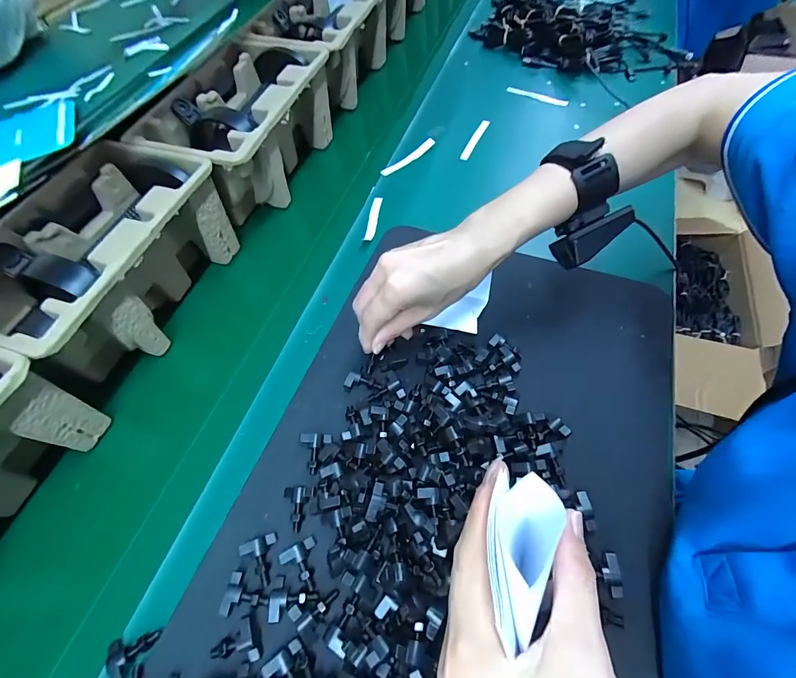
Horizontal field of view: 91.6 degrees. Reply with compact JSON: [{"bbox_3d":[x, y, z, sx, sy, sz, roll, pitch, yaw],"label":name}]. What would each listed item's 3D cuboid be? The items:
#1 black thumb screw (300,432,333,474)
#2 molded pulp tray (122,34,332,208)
[{"bbox_3d":[-0.067,0.091,0.311,0.024,0.007,0.030,-4,60,1],"label":"black thumb screw"},{"bbox_3d":[-0.184,-0.253,0.477,0.148,0.106,0.226,14,61,10],"label":"molded pulp tray"}]

